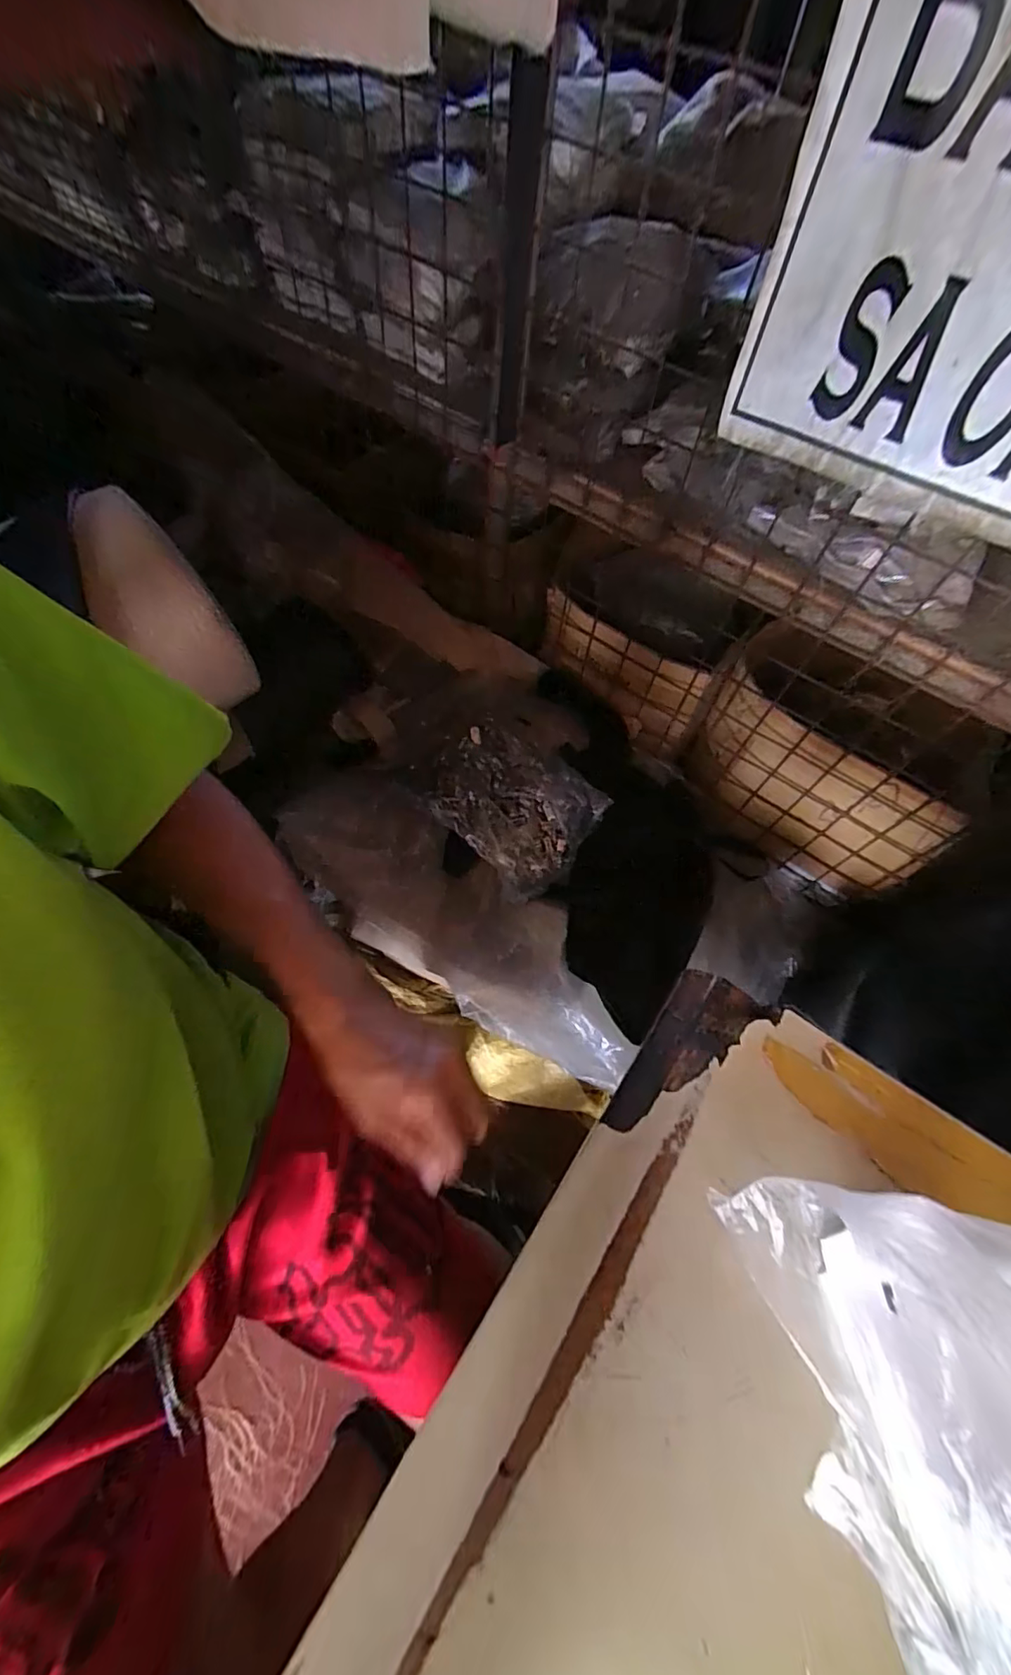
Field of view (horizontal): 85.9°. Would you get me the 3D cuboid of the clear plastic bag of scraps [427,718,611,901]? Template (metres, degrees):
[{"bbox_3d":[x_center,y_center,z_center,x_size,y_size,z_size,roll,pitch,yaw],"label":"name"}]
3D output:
[{"bbox_3d":[0.010,-0.046,0.727,0.168,0.065,0.216,-37,70,-20],"label":"clear plastic bag of scraps"}]

